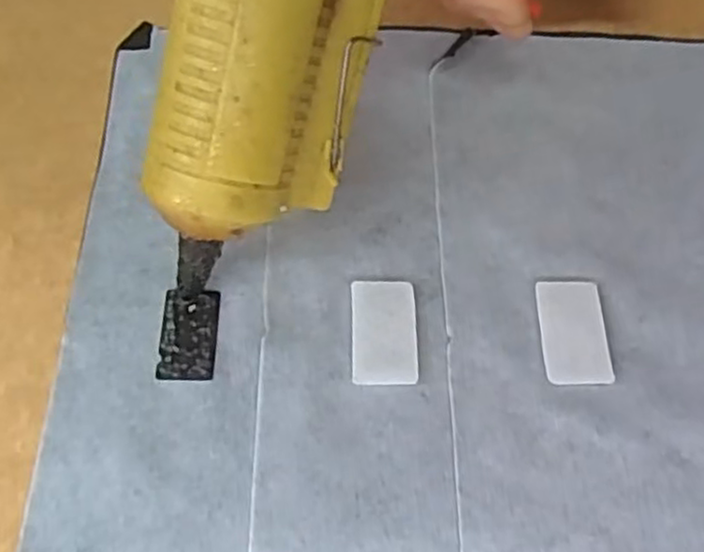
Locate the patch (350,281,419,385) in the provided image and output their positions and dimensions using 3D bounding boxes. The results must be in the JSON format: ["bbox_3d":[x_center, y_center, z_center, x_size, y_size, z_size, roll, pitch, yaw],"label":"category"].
[{"bbox_3d":[0.009,0.016,0.210,0.019,0.005,0.032,1,60,-3],"label":"patch"}]

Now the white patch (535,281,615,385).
[{"bbox_3d":[0.065,0.016,0.211,0.019,0.004,0.033,2,60,-2],"label":"white patch"}]

